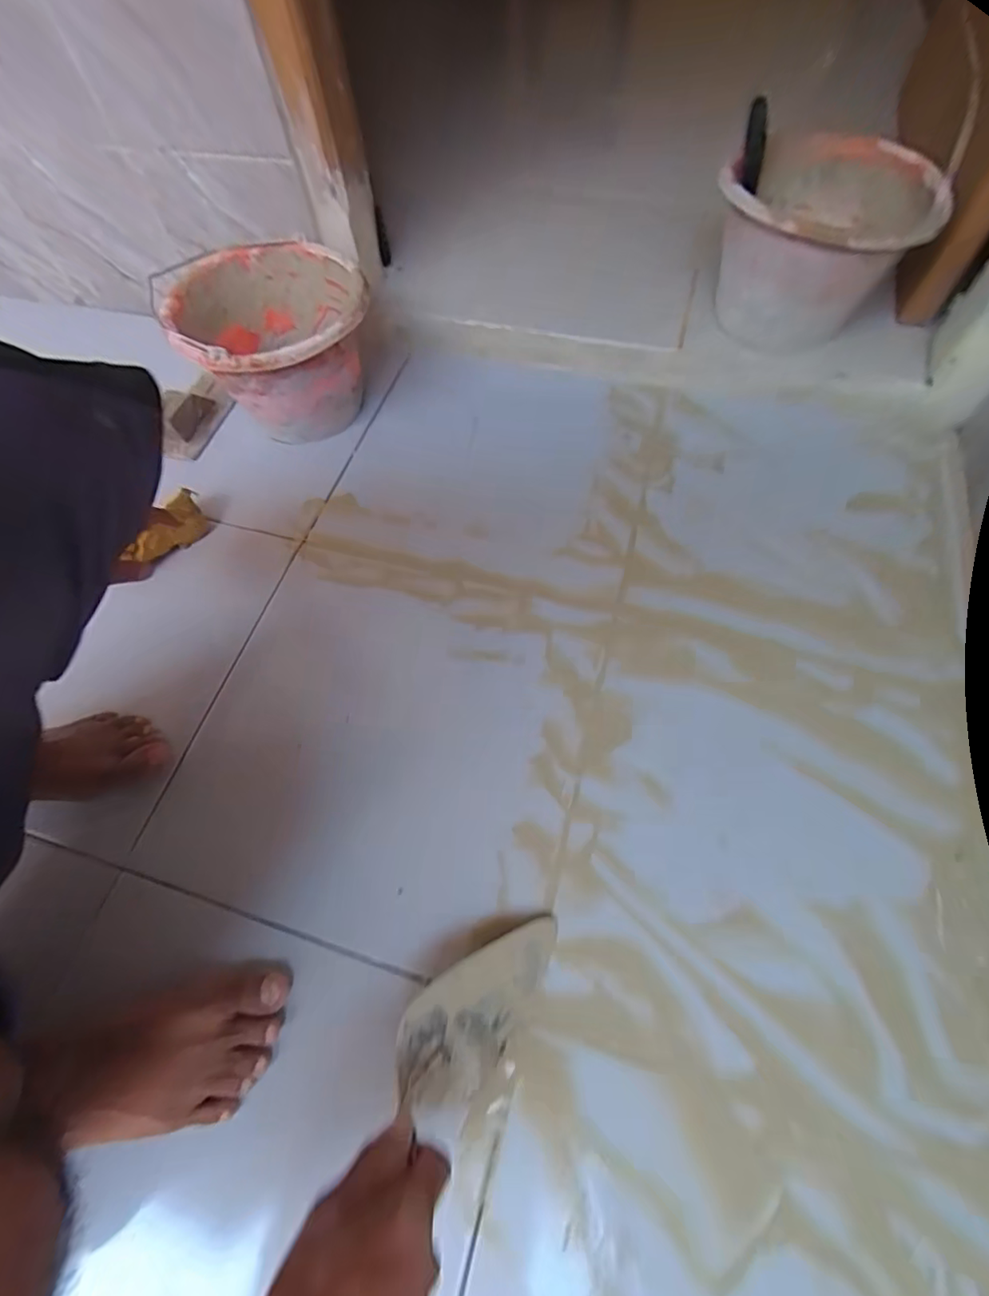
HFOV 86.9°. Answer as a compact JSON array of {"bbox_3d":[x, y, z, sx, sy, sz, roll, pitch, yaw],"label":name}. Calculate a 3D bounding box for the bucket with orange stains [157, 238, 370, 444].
[{"bbox_3d":[-0.275,-0.394,0.691,0.224,0.157,0.239,-1,64,3],"label":"bucket with orange stains"}]

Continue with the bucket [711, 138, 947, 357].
[{"bbox_3d":[0.377,-0.481,0.641,0.222,0.146,0.210,-1,64,3],"label":"bucket"}]

